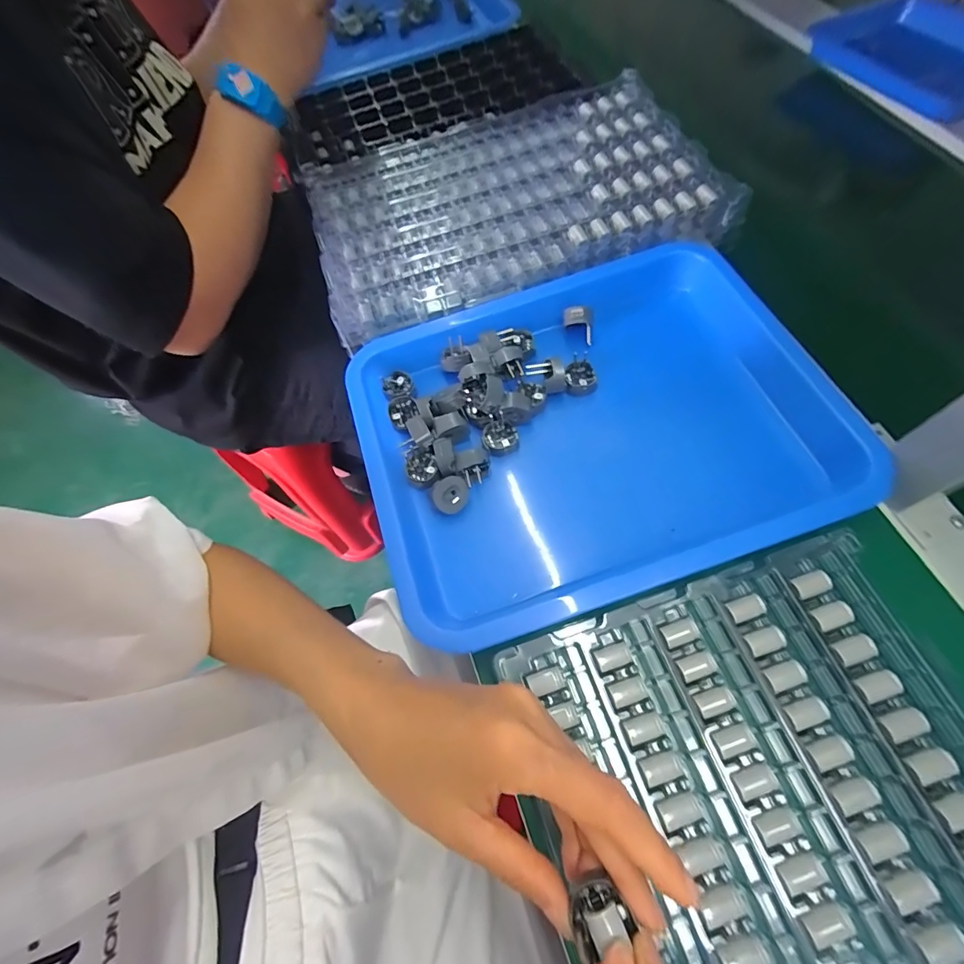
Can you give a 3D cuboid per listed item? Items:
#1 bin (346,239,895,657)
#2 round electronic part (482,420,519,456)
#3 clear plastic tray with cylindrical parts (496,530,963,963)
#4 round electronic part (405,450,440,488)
[{"bbox_3d":[0.080,-0.048,0.360,0.341,0.068,0.249,-19,63,-4],"label":"bin"},{"bbox_3d":[0.015,-0.034,0.360,0.027,0.010,0.025,-2,63,5],"label":"round electronic part"},{"bbox_3d":[0.174,0.221,0.205,0.226,0.024,0.363,-21,63,-5],"label":"clear plastic tray with cylindrical parts"},{"bbox_3d":[-0.046,-0.011,0.352,0.025,0.009,0.031,-10,63,1],"label":"round electronic part"}]

